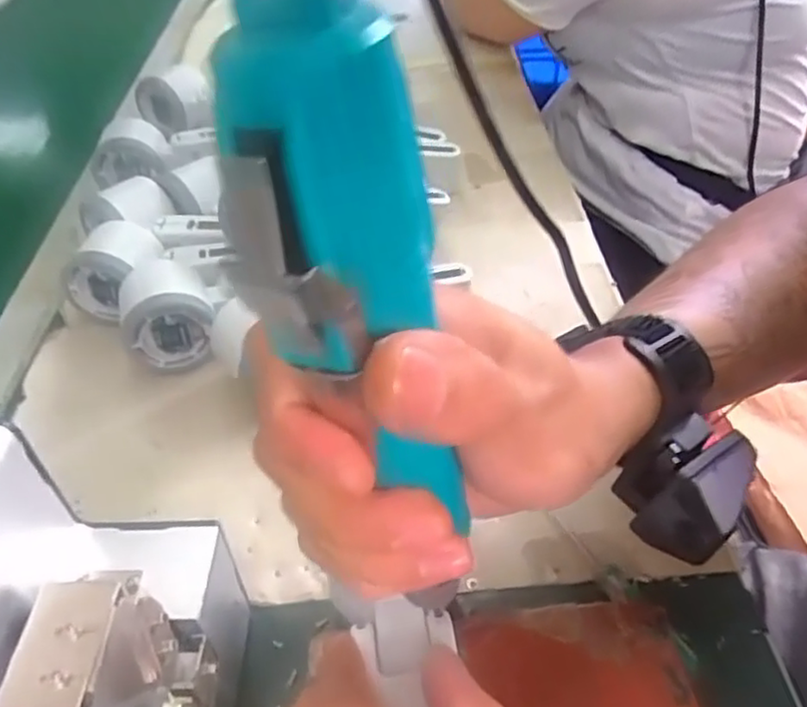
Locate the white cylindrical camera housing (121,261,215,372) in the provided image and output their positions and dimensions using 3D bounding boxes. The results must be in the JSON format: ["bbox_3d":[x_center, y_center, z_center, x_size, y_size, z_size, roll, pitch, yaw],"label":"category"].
[{"bbox_3d":[-0.153,-0.027,0.440,0.056,0.054,0.056,-2,44,2],"label":"white cylindrical camera housing"}]

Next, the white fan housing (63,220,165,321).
[{"bbox_3d":[-0.199,-0.060,0.472,0.056,0.052,0.059,10,46,13],"label":"white fan housing"}]

